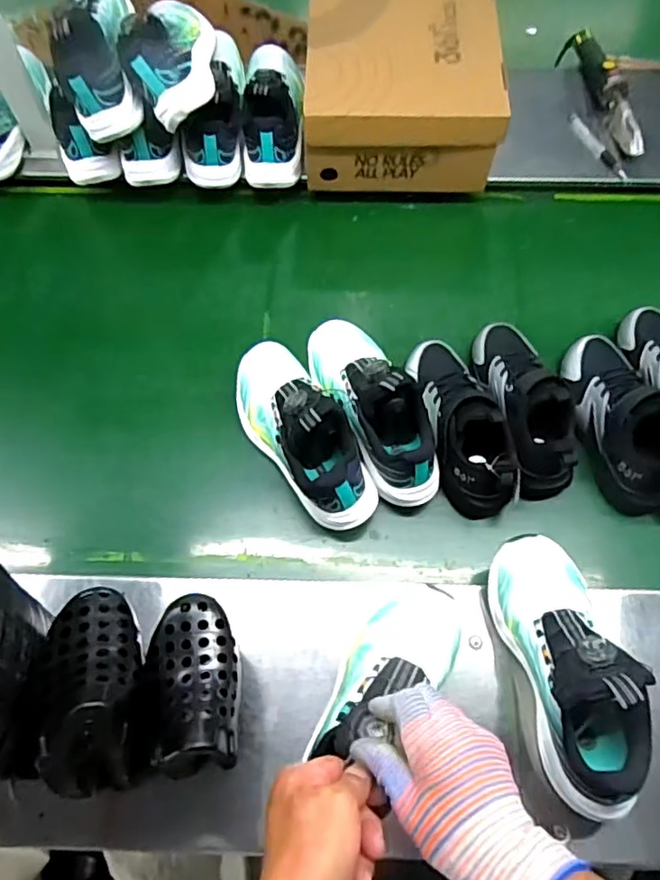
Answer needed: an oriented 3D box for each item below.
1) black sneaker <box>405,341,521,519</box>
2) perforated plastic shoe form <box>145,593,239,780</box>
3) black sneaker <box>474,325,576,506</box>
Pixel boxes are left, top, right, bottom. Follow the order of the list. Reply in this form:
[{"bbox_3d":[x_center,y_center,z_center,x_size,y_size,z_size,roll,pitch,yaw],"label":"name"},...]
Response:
[{"bbox_3d":[0.147,-0.027,0.656,0.082,0.092,0.210,-14,68,-6],"label":"black sneaker"},{"bbox_3d":[-0.106,0.186,0.451,0.066,0.057,0.124,-5,67,-3],"label":"perforated plastic shoe form"},{"bbox_3d":[0.222,-0.052,0.664,0.079,0.098,0.211,-6,67,-3],"label":"black sneaker"}]

